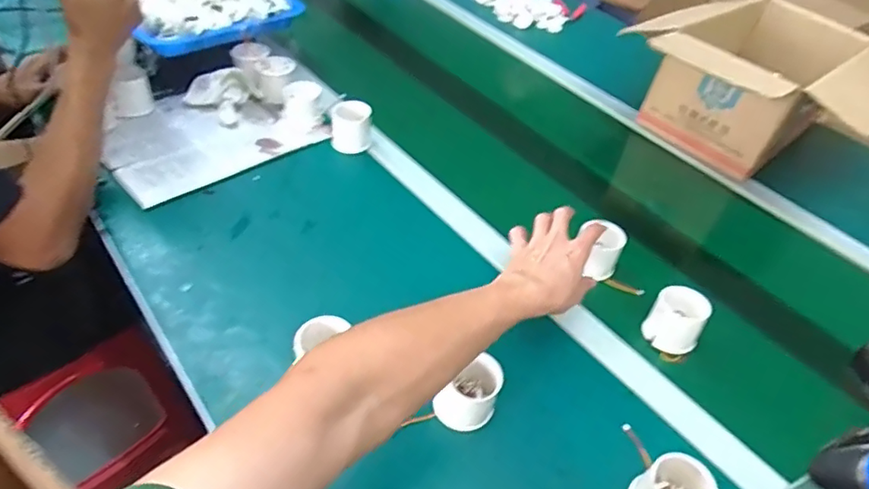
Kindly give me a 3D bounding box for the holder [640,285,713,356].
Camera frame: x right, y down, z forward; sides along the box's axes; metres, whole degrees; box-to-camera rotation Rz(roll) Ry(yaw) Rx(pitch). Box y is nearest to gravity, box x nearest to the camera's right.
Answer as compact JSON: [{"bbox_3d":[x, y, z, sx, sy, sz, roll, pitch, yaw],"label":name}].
[{"bbox_3d":[0.266,0.083,0.607,0.056,0.051,0.052,6,44,-5],"label":"holder"}]

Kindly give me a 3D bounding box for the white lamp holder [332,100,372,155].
[{"bbox_3d":[-0.116,-0.162,0.766,0.056,0.064,0.050,3,46,-6],"label":"white lamp holder"}]

